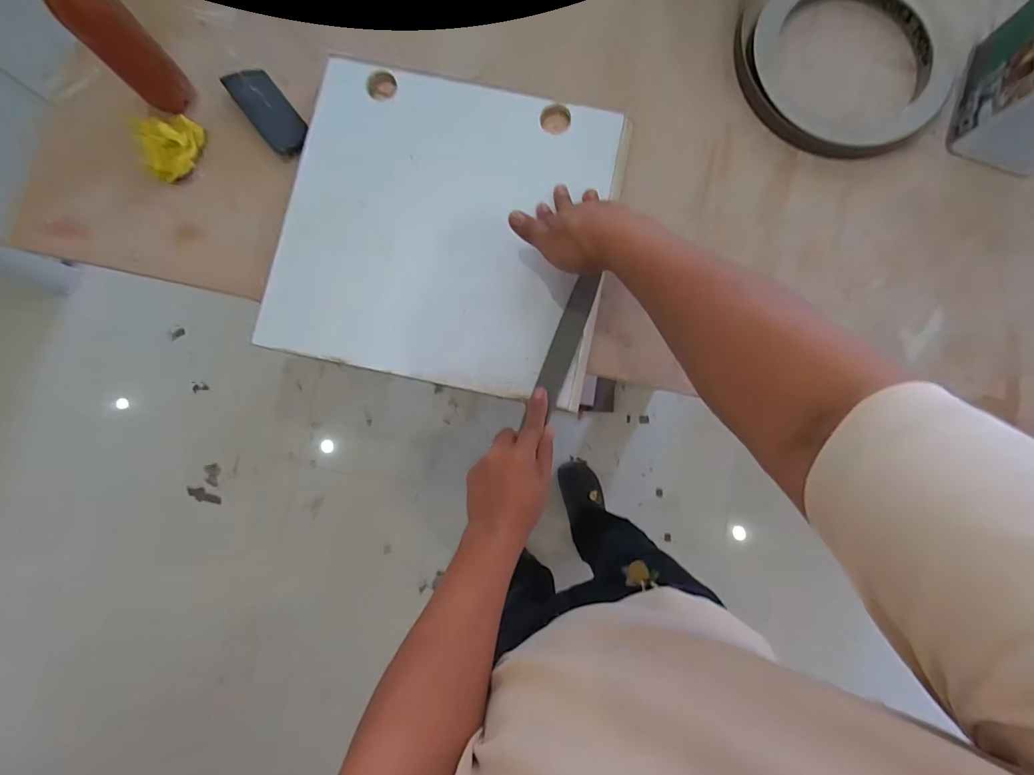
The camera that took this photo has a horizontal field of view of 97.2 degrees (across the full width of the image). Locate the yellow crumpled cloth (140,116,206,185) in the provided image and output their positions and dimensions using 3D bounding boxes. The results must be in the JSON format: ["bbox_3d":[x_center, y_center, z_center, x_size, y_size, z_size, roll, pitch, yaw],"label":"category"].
[{"bbox_3d":[-0.393,-0.279,0.524,0.058,0.022,0.079,-17,84,-4],"label":"yellow crumpled cloth"}]

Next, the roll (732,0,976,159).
[{"bbox_3d":[0.404,-0.417,0.547,0.285,0.018,0.261,0,83,-2],"label":"roll"}]

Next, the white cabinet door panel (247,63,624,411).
[{"bbox_3d":[-0.075,-0.185,0.511,0.349,0.025,0.354,11,83,0],"label":"white cabinet door panel"}]

